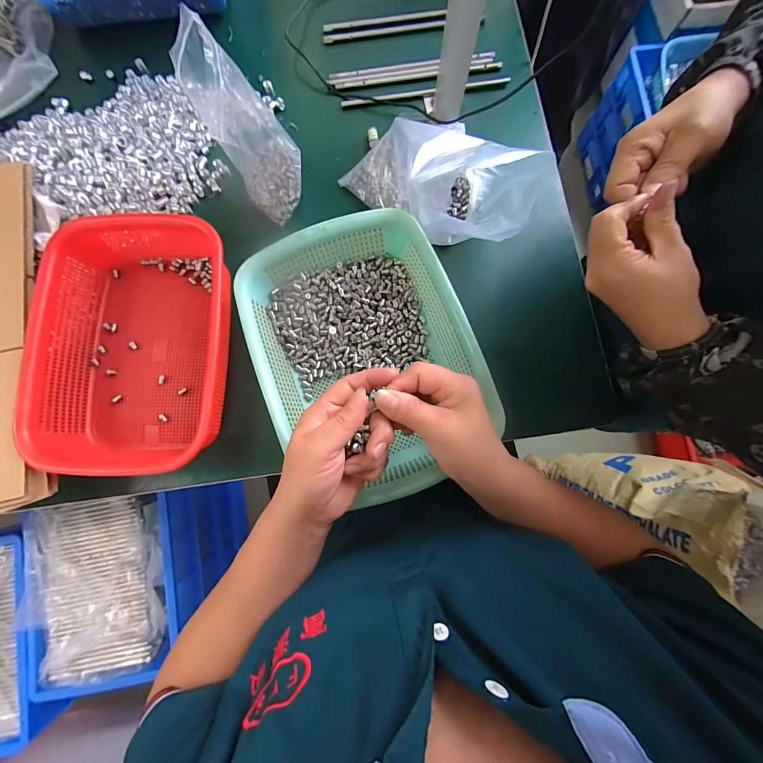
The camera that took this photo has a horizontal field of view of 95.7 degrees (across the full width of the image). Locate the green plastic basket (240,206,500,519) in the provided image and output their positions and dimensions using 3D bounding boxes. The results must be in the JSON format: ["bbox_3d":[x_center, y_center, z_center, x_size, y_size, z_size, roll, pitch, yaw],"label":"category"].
[{"bbox_3d":[-0.023,-0.040,0.399,0.222,0.070,0.273,-22,81,-2],"label":"green plastic basket"}]

